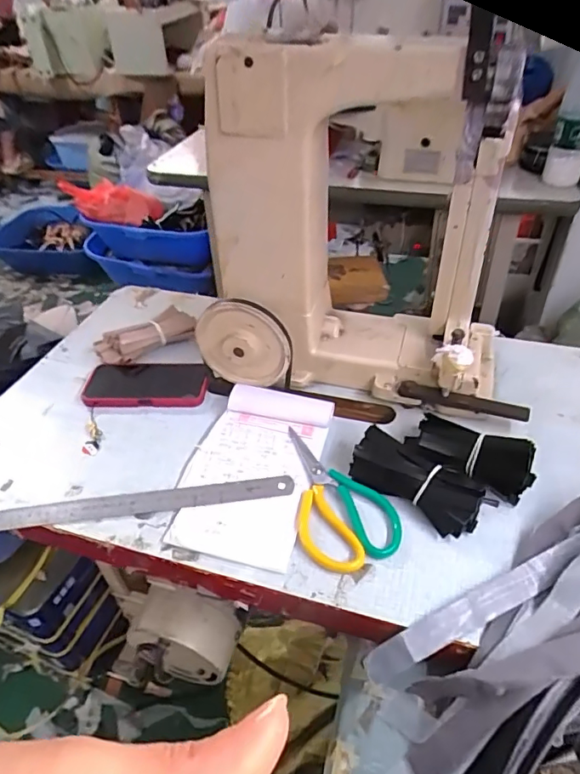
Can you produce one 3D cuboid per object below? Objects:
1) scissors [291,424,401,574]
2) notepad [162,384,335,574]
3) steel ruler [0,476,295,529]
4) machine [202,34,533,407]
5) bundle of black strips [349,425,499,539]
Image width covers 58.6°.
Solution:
[{"bbox_3d":[0.041,0.112,0.564,0.099,0.016,0.182,-16,43,-15],"label":"scissors"},{"bbox_3d":[-0.043,0.090,0.596,0.140,0.013,0.228,9,42,14],"label":"notepad"},{"bbox_3d":[-0.160,0.128,0.571,0.322,0.009,0.029,-4,48,-2],"label":"steel ruler"},{"bbox_3d":[0.087,-0.170,0.605,0.379,0.380,0.178,3,41,7],"label":"machine"},{"bbox_3d":[0.135,0.103,0.553,0.143,0.040,0.059,26,48,29],"label":"bundle of black strips"}]

